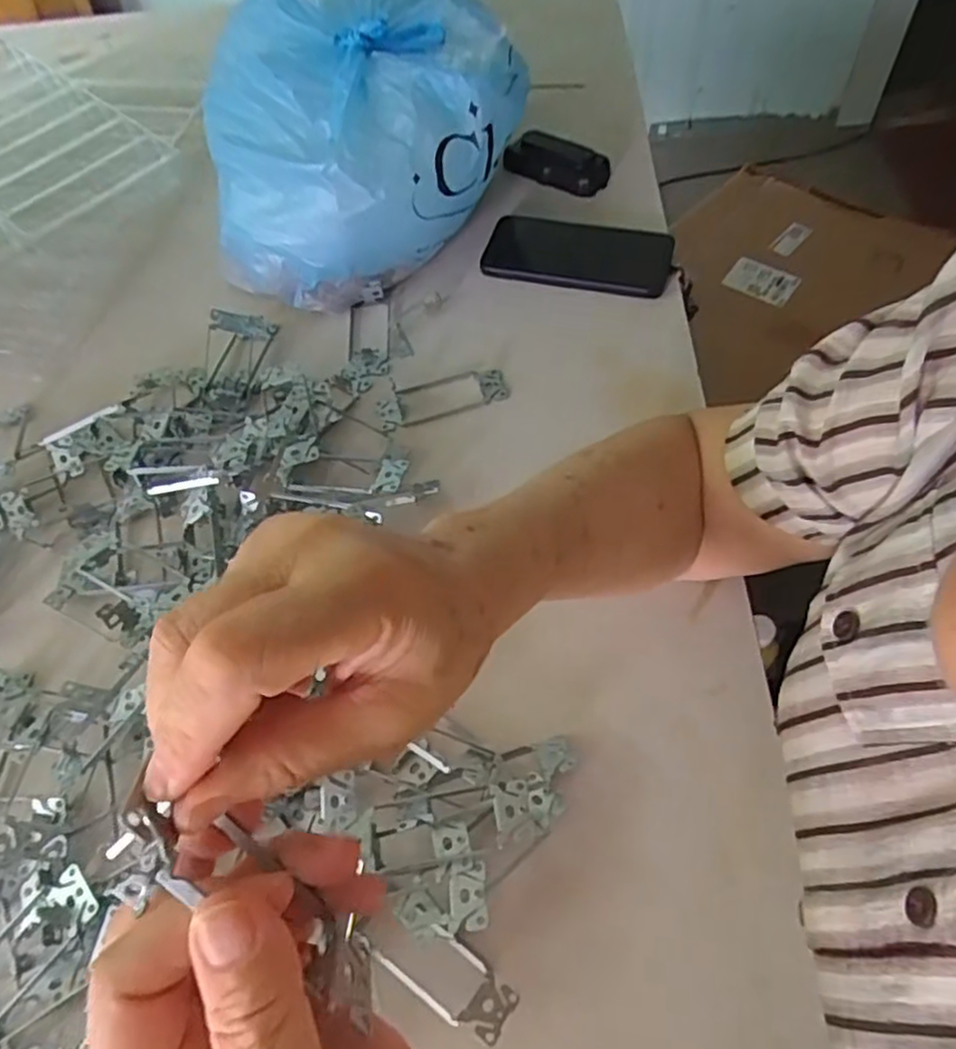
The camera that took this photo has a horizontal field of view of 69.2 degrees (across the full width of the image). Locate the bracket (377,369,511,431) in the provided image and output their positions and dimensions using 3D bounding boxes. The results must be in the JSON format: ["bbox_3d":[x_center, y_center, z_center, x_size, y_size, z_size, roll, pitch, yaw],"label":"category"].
[{"bbox_3d":[-0.030,-0.107,0.567,0.107,0.013,0.043,-14,60,-4],"label":"bracket"}]

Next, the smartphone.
[{"bbox_3d":[0.091,-0.252,0.640,0.168,0.016,0.089,14,62,12],"label":"smartphone"}]

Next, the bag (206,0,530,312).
[{"bbox_3d":[-0.100,-0.342,0.623,0.272,0.159,0.244,-8,60,0],"label":"bag"}]

